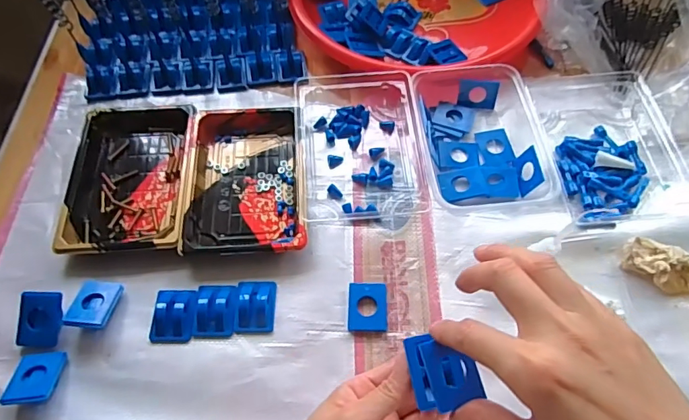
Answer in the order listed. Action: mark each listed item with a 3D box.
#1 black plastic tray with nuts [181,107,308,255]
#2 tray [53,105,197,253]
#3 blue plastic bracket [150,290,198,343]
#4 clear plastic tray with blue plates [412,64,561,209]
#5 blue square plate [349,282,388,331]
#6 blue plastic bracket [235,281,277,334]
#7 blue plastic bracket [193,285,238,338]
[{"bbox_3d":[-0.095,-0.031,0.458,0.109,0.024,0.162,-5,61,-2],"label":"black plastic tray with nuts"},{"bbox_3d":[-0.207,-0.037,0.463,0.115,0.021,0.169,-3,61,-1],"label":"tray"},{"bbox_3d":[-0.144,0.088,0.401,0.036,0.011,0.045,-2,61,0],"label":"blue plastic bracket"},{"bbox_3d":[0.134,-0.078,0.474,0.121,0.037,0.148,-3,61,-1],"label":"clear plastic tray with blue plates"},{"bbox_3d":[0.020,0.083,0.405,0.032,0.007,0.040,-1,61,1],"label":"blue square plate"},{"bbox_3d":[-0.076,0.080,0.404,0.033,0.013,0.045,-2,61,0],"label":"blue plastic bracket"},{"bbox_3d":[-0.109,0.084,0.404,0.034,0.013,0.044,-2,61,0],"label":"blue plastic bracket"}]

